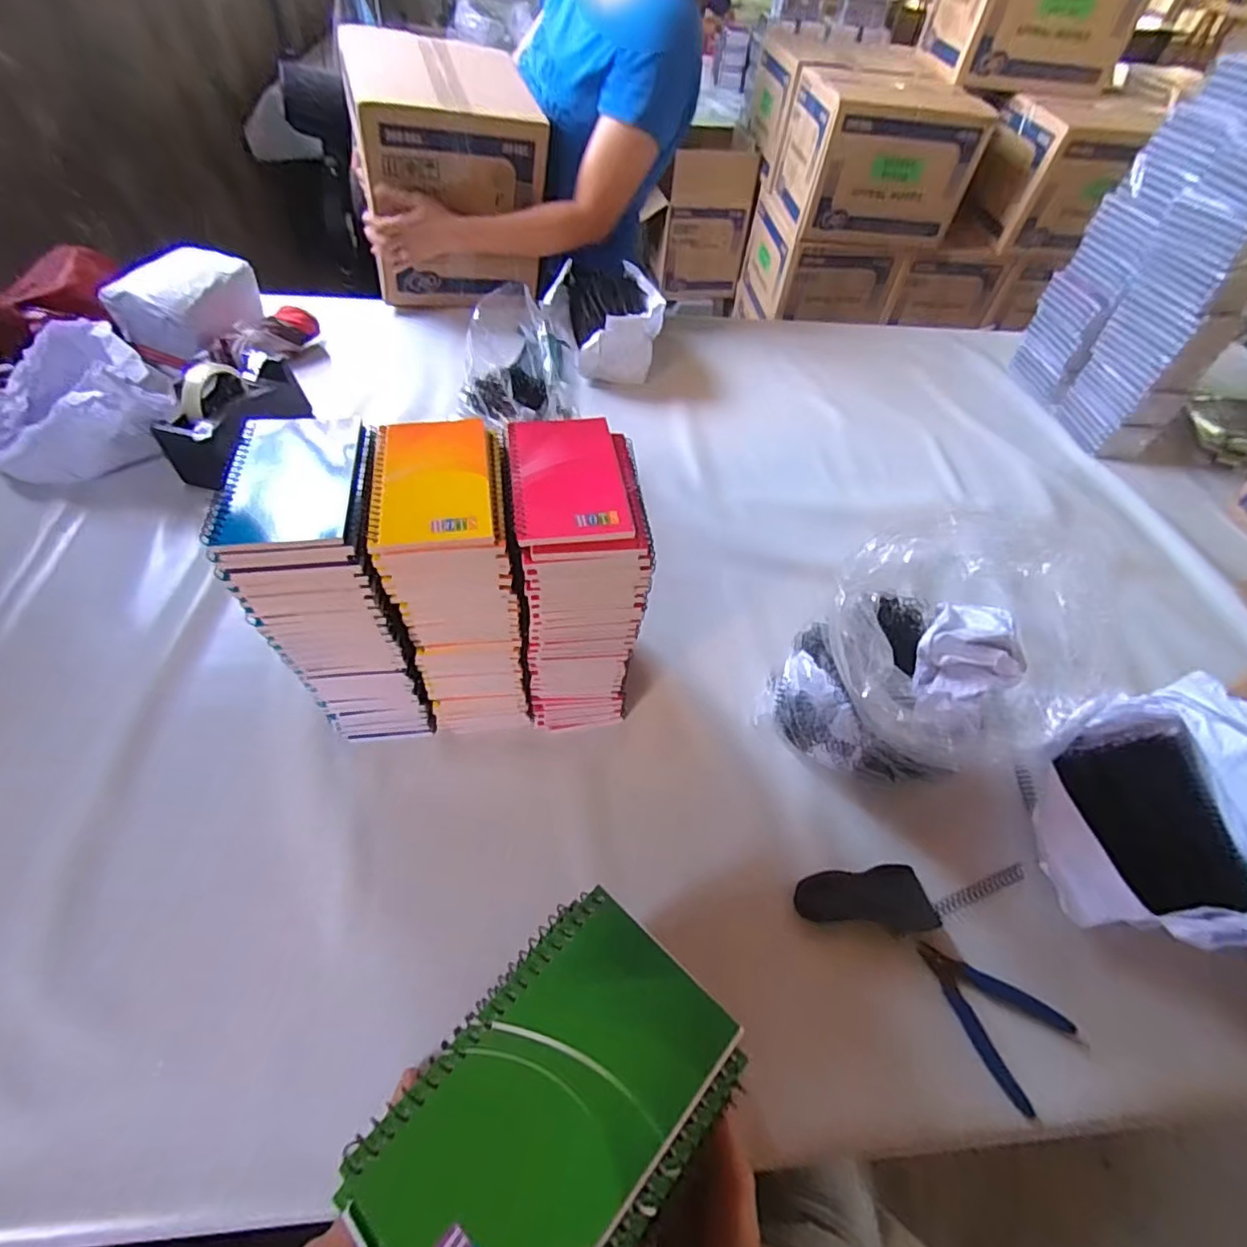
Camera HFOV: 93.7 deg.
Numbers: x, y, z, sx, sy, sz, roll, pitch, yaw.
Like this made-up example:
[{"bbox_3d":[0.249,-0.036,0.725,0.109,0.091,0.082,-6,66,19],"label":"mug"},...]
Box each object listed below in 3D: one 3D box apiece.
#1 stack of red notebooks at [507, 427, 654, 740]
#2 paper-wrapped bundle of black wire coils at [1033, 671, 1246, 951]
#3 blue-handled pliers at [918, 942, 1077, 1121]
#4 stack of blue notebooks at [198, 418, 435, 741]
[{"bbox_3d":[-0.043,-0.027,0.537,0.097,0.293,0.131,-5,57,-8],"label":"stack of red notebooks"},{"bbox_3d":[0.478,0.172,0.537,0.184,0.130,0.229,-2,54,-6],"label":"paper-wrapped bundle of black wire coils"},{"bbox_3d":[0.310,0.322,0.497,0.087,0.009,0.120,-31,64,-23],"label":"blue-handled pliers"},{"bbox_3d":[-0.233,-0.016,0.503,0.093,0.272,0.127,-6,57,-9],"label":"stack of blue notebooks"}]

